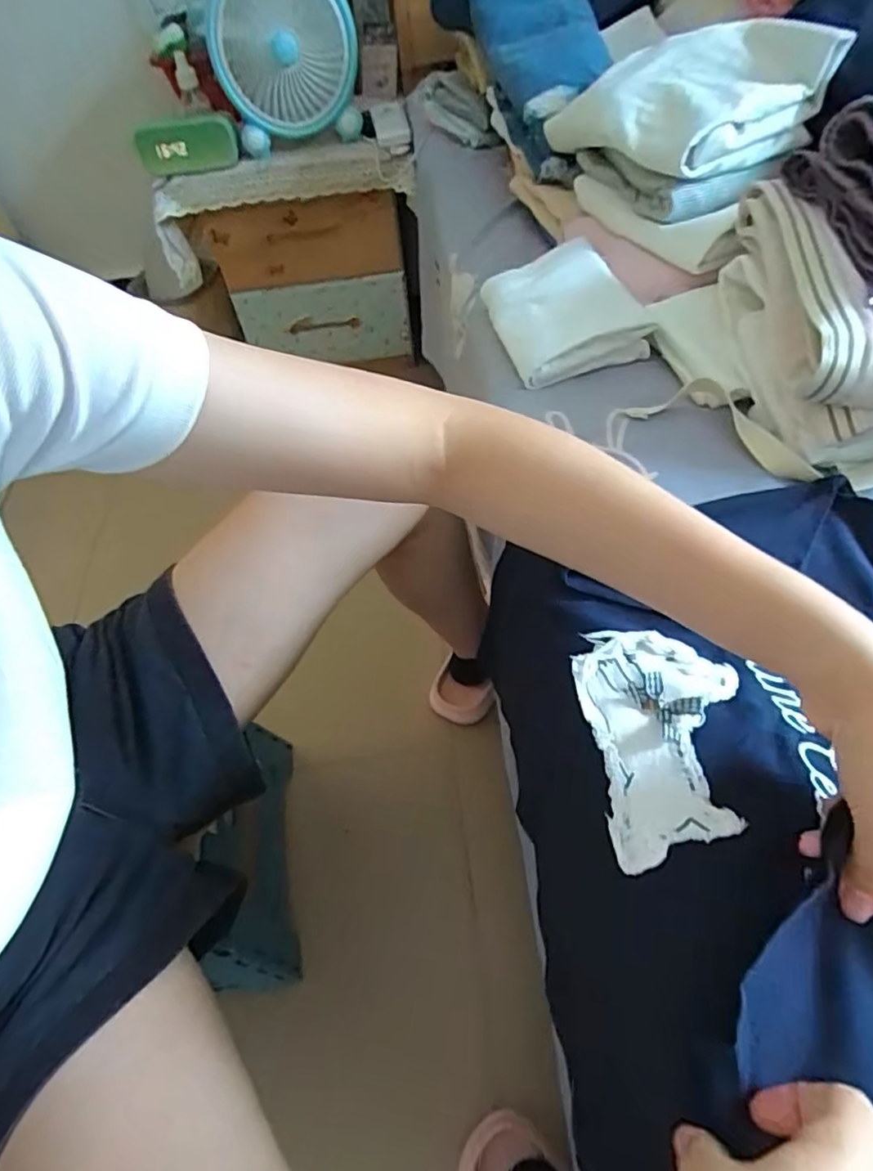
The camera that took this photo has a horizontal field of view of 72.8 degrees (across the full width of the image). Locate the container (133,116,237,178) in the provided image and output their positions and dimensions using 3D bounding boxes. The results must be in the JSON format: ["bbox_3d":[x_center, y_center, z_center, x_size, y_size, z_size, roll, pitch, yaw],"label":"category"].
[{"bbox_3d":[-0.386,-0.673,0.907,0.154,0.055,0.058,-5,53,3],"label":"container"}]

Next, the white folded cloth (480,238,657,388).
[{"bbox_3d":[0.115,-0.262,0.558,0.110,0.044,0.153,-14,54,-4],"label":"white folded cloth"}]

